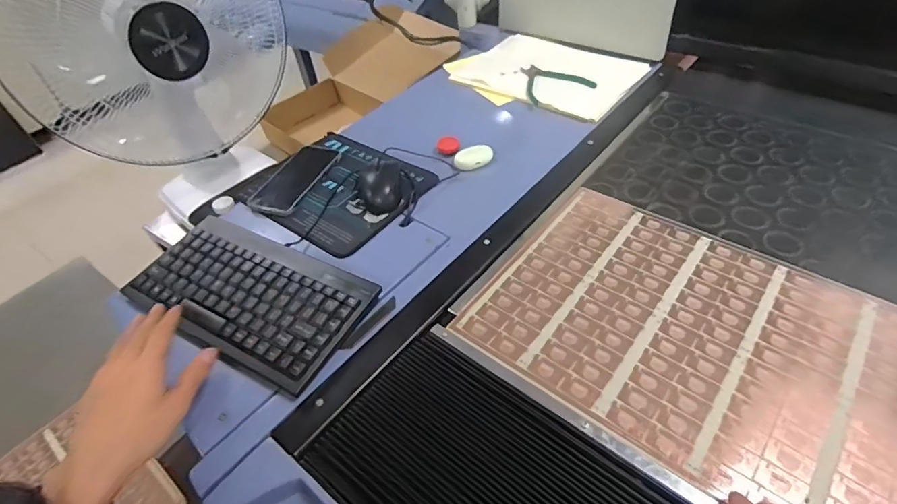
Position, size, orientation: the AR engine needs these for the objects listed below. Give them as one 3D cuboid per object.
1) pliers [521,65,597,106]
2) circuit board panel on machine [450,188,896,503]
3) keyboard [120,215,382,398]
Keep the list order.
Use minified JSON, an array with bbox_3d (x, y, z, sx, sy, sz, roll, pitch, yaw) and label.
[{"bbox_3d":[0.189,-0.322,0.881,0.122,0.012,0.124,-17,48,-9],"label":"pliers"},{"bbox_3d":[0.293,0.102,0.470,0.509,0.007,0.292,29,55,30],"label":"circuit board panel on machine"},{"bbox_3d":[-0.236,0.051,0.560,0.283,0.033,0.147,21,51,24],"label":"keyboard"}]

